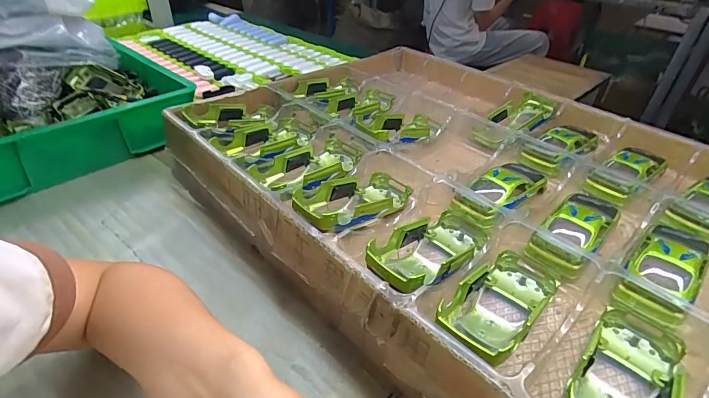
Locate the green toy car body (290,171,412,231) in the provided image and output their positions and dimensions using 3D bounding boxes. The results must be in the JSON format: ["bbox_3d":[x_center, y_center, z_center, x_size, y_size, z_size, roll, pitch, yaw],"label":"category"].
[{"bbox_3d":[-0.001,0.006,0.395,0.065,0.036,0.142,27,27,28],"label":"green toy car body"}]

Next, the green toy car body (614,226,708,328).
[{"bbox_3d":[0.263,0.057,0.333,0.131,0.025,0.047,-29,47,-35],"label":"green toy car body"}]

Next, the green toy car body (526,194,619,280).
[{"bbox_3d":[0.210,0.028,0.375,0.125,0.029,0.047,-29,48,-36],"label":"green toy car body"}]

